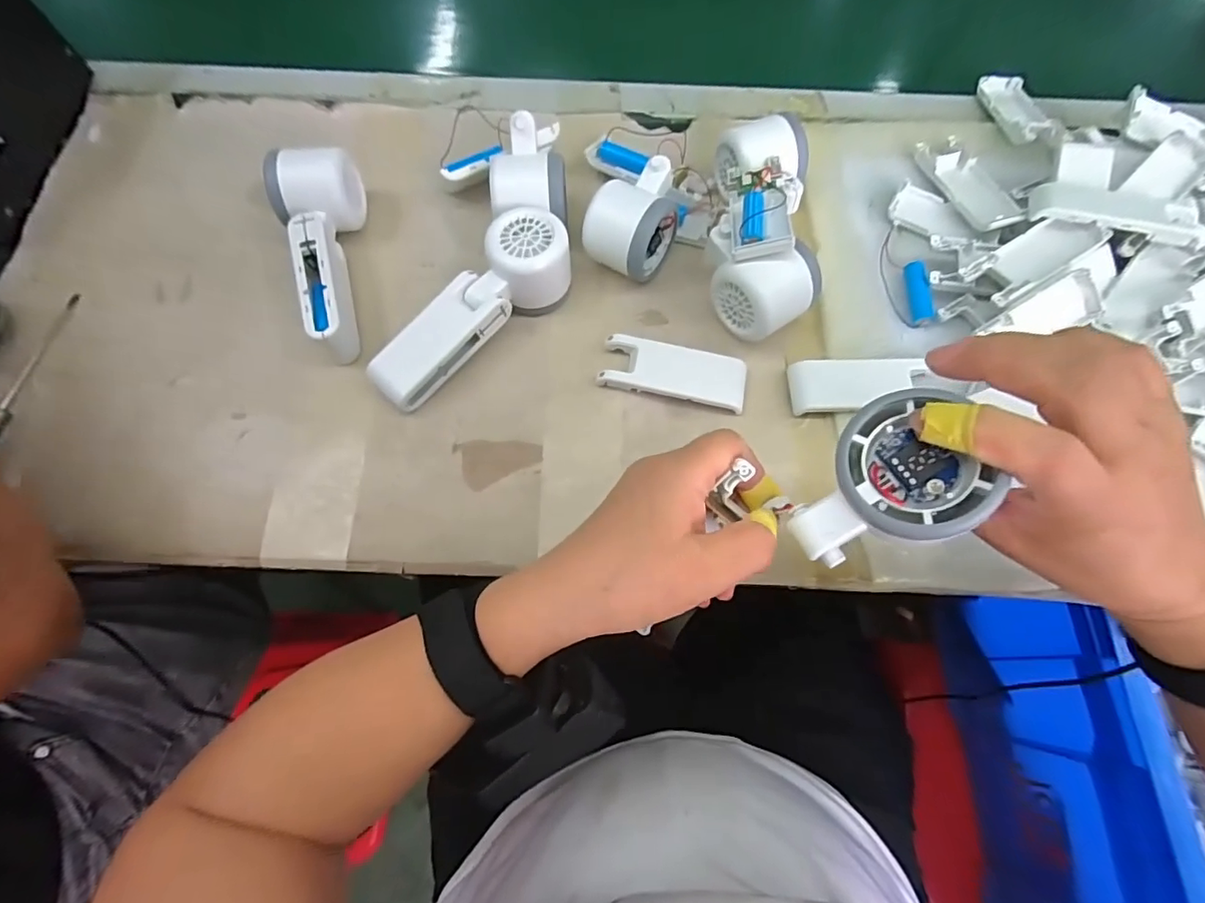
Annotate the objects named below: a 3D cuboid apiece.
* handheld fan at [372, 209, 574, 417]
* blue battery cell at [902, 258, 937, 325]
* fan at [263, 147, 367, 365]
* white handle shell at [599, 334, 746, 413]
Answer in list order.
[{"bbox_3d":[-0.088,-0.097,0.374,0.059,0.049,0.164,39,73,10],"label":"handheld fan"},{"bbox_3d":[0.239,-0.121,0.405,0.012,0.013,0.051,-1,71,-3],"label":"blue battery cell"},{"bbox_3d":[-0.190,-0.145,0.384,0.062,0.055,0.158,-20,73,-9],"label":"fan"},{"bbox_3d":[0.051,-0.056,0.381,0.101,0.014,0.039,10,71,1],"label":"white handle shell"}]

